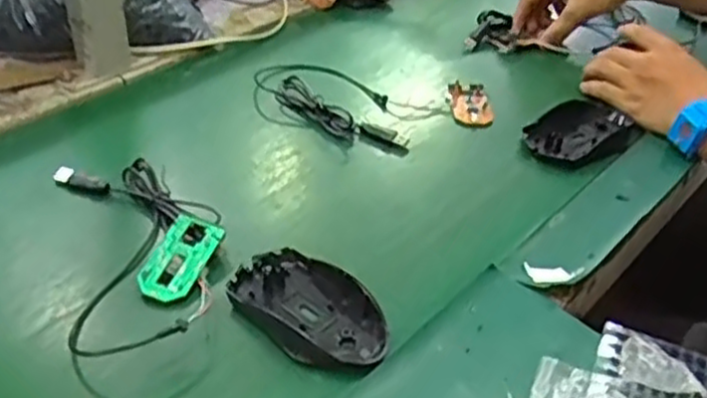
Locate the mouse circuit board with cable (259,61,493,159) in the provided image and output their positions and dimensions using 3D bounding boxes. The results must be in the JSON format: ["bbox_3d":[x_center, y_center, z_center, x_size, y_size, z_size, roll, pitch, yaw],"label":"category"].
[{"bbox_3d":[0.016,-0.092,0.705,0.221,0.019,0.133,8,36,9],"label":"mouse circuit board with cable"}]

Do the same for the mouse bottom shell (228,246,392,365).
[{"bbox_3d":[-0.030,0.068,0.482,0.069,0.024,0.113,-24,42,-31],"label":"mouse bottom shell"}]

